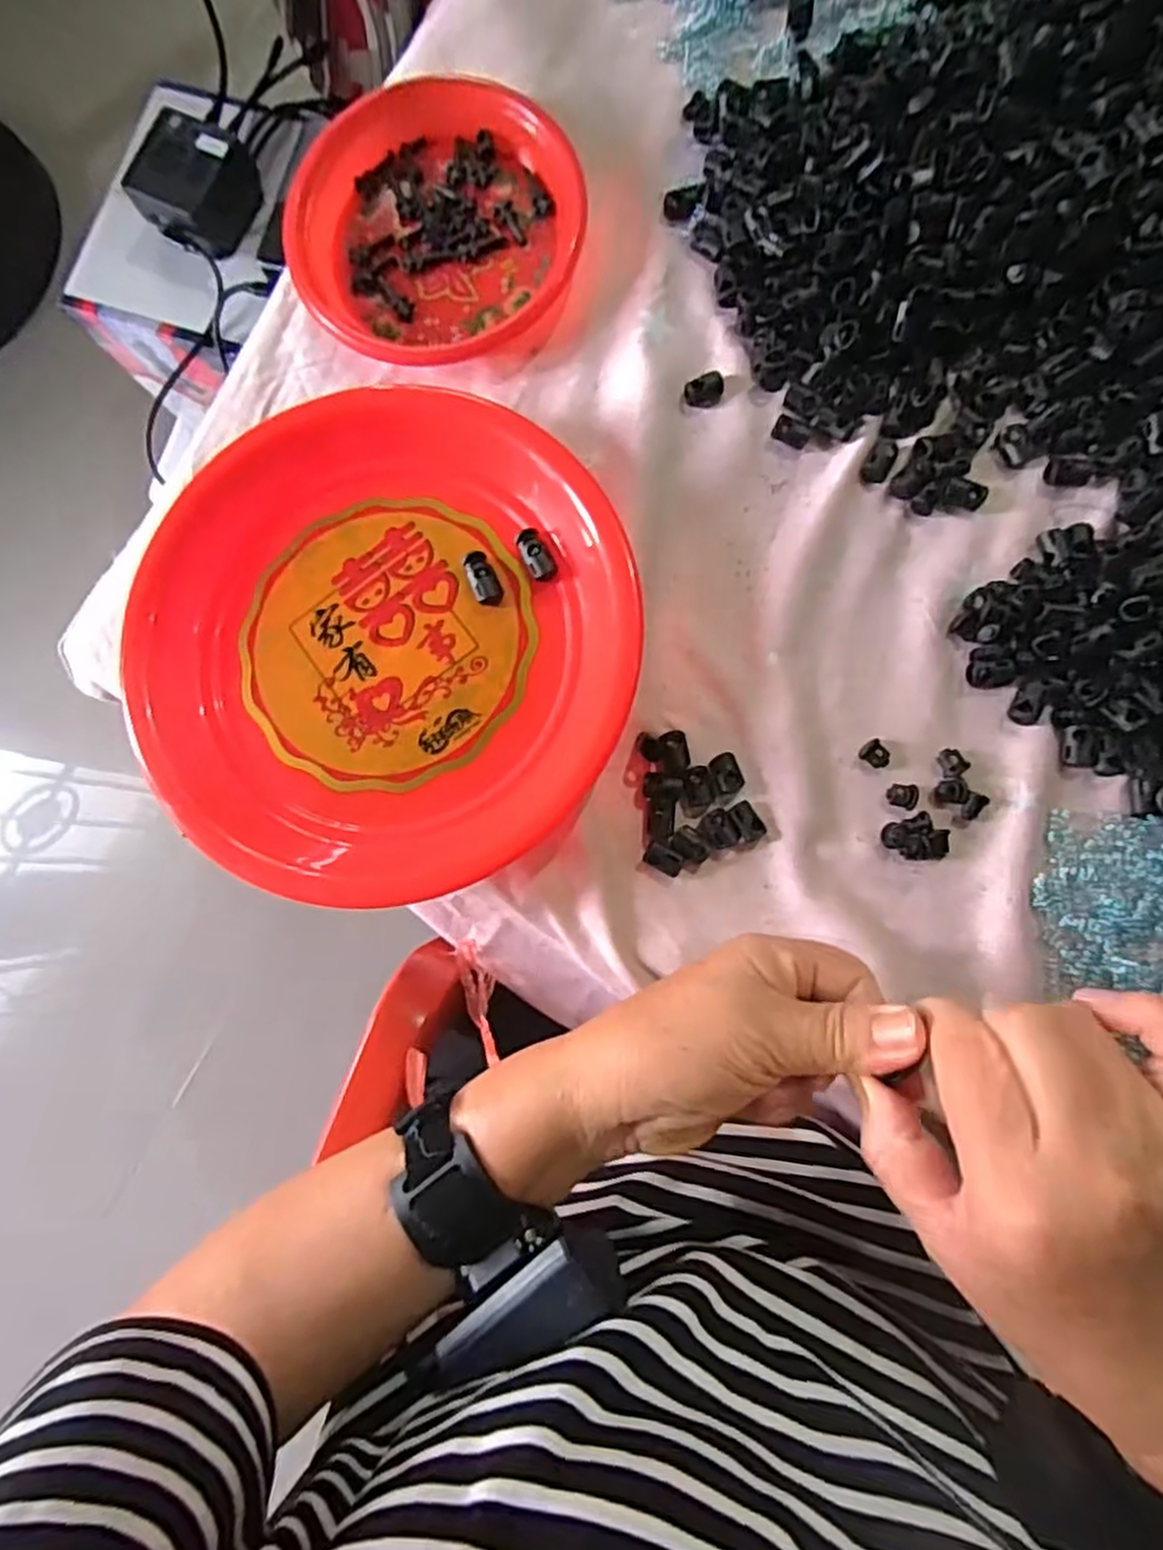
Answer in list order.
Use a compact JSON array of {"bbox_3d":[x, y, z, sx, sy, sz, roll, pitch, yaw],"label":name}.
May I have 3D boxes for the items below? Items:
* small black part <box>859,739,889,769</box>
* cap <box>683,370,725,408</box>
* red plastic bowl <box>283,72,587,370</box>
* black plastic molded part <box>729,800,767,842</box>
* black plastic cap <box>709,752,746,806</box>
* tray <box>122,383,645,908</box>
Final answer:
[{"bbox_3d":[0.150,-0.011,0.378,0.015,0.005,0.012,37,89,9],"label":"small black part"},{"bbox_3d":[0.066,-0.208,0.401,0.021,0.011,0.014,-1,84,6],"label":"cap"},{"bbox_3d":[-0.079,-0.312,0.420,0.154,0.030,0.158,-1,84,6],"label":"red plastic bowl"},{"bbox_3d":[0.083,0.023,0.371,0.012,0.006,0.019,-31,81,2],"label":"black plastic molded part"},{"bbox_3d":[0.074,0.002,0.375,0.016,0.005,0.025,-12,83,5],"label":"black plastic cap"},{"bbox_3d":[-0.100,-0.068,0.390,0.253,0.042,0.254,-1,84,6],"label":"tray"}]

